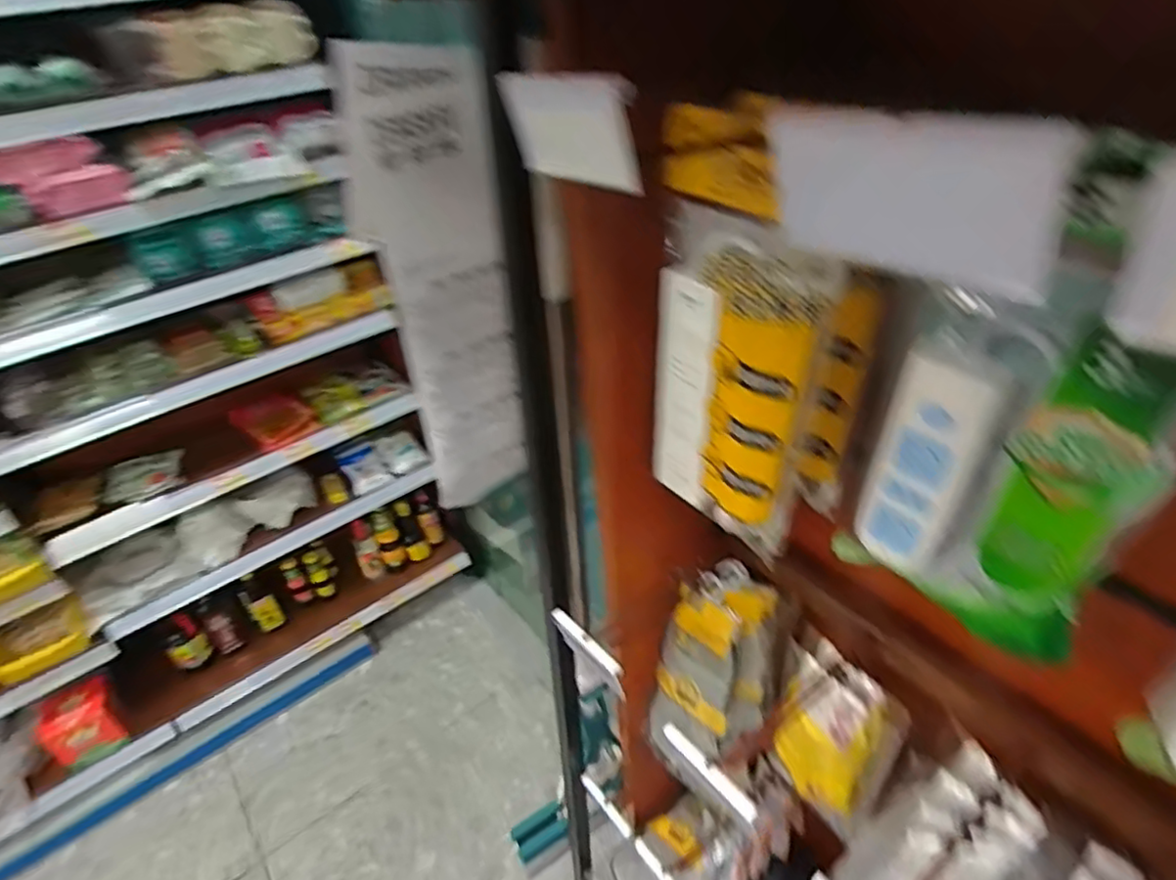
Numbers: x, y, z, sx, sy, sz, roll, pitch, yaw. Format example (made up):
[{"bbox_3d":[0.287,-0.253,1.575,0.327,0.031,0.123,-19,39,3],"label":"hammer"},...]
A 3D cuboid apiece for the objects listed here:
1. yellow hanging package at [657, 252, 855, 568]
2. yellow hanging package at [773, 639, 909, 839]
[{"bbox_3d":[0.093,-0.034,0.453,0.031,0.215,0.125,-27,43,-26],"label":"yellow hanging package"},{"bbox_3d":[0.230,0.276,0.627,0.045,0.219,0.096,-28,44,-27],"label":"yellow hanging package"}]

